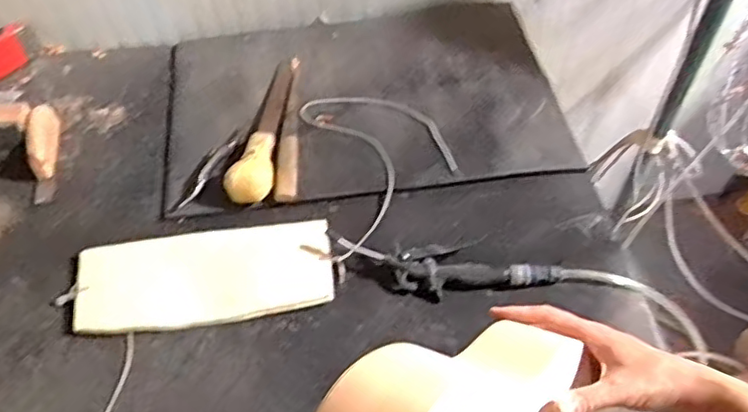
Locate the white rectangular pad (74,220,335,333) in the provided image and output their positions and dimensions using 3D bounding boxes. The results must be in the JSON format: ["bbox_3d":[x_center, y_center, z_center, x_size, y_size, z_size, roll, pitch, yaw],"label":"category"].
[{"bbox_3d":[-0.234,0.096,0.867,0.346,0.032,0.133,-9,53,-5],"label":"white rectangular pad"}]

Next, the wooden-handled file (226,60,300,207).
[{"bbox_3d":[-0.174,-0.136,1.021,0.067,0.049,0.323,5,53,5],"label":"wooden-handled file"}]

